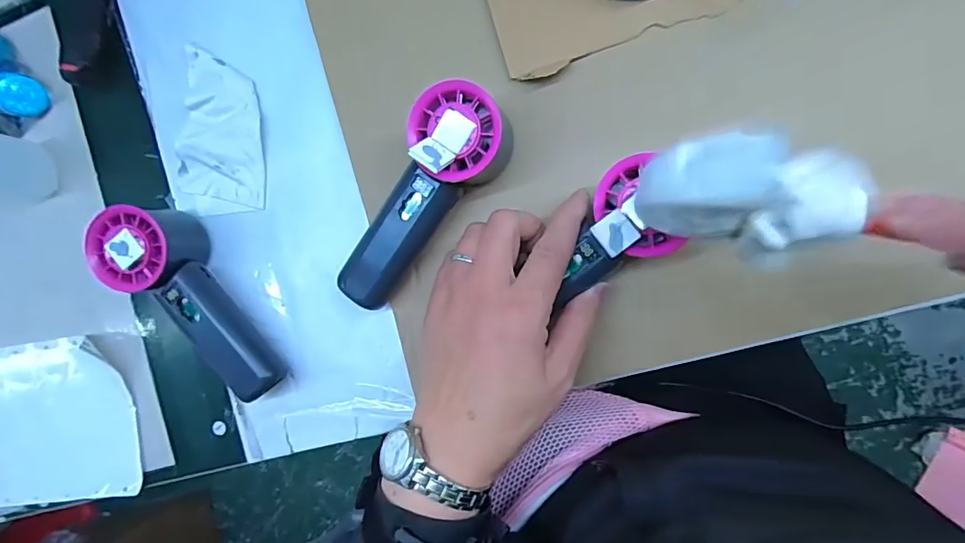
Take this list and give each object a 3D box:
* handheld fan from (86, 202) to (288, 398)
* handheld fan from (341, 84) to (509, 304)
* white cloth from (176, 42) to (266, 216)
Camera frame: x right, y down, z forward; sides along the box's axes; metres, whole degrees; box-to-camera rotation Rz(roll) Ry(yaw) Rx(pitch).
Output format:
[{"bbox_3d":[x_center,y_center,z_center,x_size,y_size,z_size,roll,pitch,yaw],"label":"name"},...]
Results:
[{"bbox_3d":[-0.205,0.025,0.347,0.046,0.056,0.153,-34,86,8],"label":"handheld fan"},{"bbox_3d":[-0.039,-0.041,0.313,0.054,0.067,0.152,32,96,7],"label":"handheld fan"},{"bbox_3d":[-0.197,-0.104,0.367,0.067,0.010,0.119,-3,91,9],"label":"white cloth"}]

